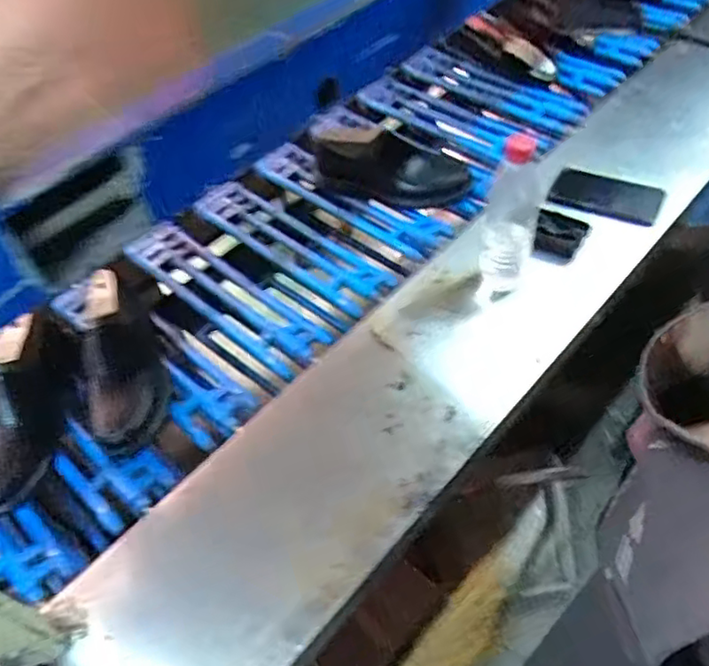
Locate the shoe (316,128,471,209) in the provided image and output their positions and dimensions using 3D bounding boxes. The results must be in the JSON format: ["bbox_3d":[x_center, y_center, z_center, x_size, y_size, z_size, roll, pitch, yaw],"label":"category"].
[{"bbox_3d":[0.063,-0.271,1.022,0.253,0.087,0.100,7,51,-7],"label":"shoe"}]

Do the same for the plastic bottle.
[{"bbox_3d":[0.228,-0.176,0.895,0.069,0.074,0.265,11,54,14],"label":"plastic bottle"}]

